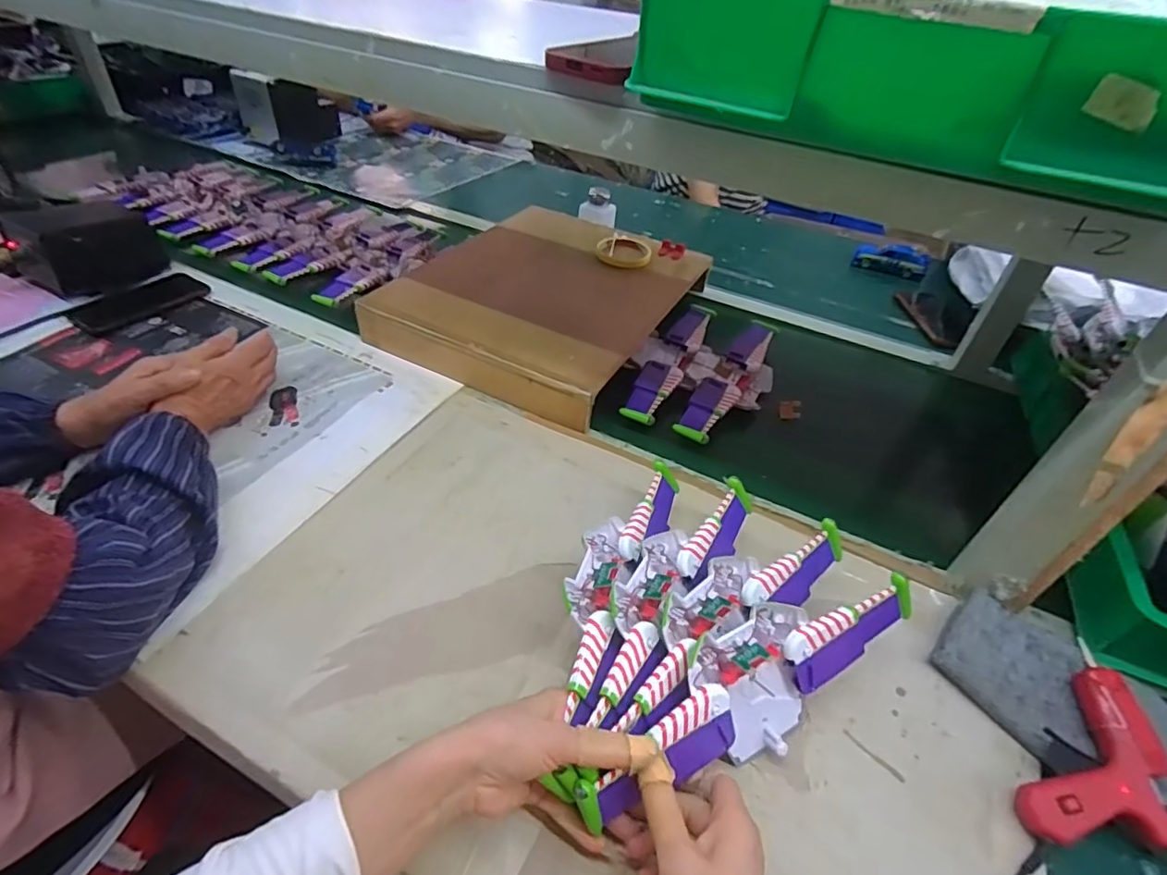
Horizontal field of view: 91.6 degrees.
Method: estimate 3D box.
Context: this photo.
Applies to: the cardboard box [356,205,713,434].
[{"bbox_3d":[-0.046,-0.216,0.852,0.346,0.082,0.445,23,44,17],"label":"cardboard box"}]

